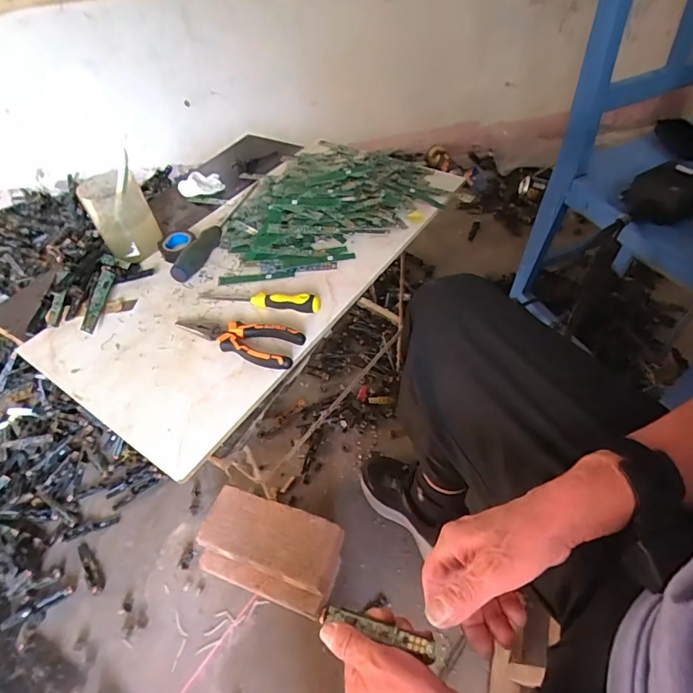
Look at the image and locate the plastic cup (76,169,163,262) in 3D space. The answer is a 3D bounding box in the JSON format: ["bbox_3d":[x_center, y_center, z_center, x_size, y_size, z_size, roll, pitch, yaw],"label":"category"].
[{"bbox_3d":[-0.311,-0.184,0.615,0.075,0.100,0.081,-3,49,3],"label":"plastic cup"}]

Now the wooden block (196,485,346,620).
[{"bbox_3d":[-0.127,0.345,0.752,0.235,0.099,0.130,16,52,13],"label":"wooden block"}]

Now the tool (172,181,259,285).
[{"bbox_3d":[-0.184,-0.180,0.648,0.024,0.024,0.244,10,51,14],"label":"tool"}]

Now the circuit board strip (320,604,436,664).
[{"bbox_3d":[0.022,0.227,0.355,0.105,0.008,0.015,-4,41,36],"label":"circuit board strip"}]

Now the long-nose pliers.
[{"bbox_3d":[-0.128,-0.012,0.510,0.155,0.024,0.051,13,52,16],"label":"long-nose pliers"}]

